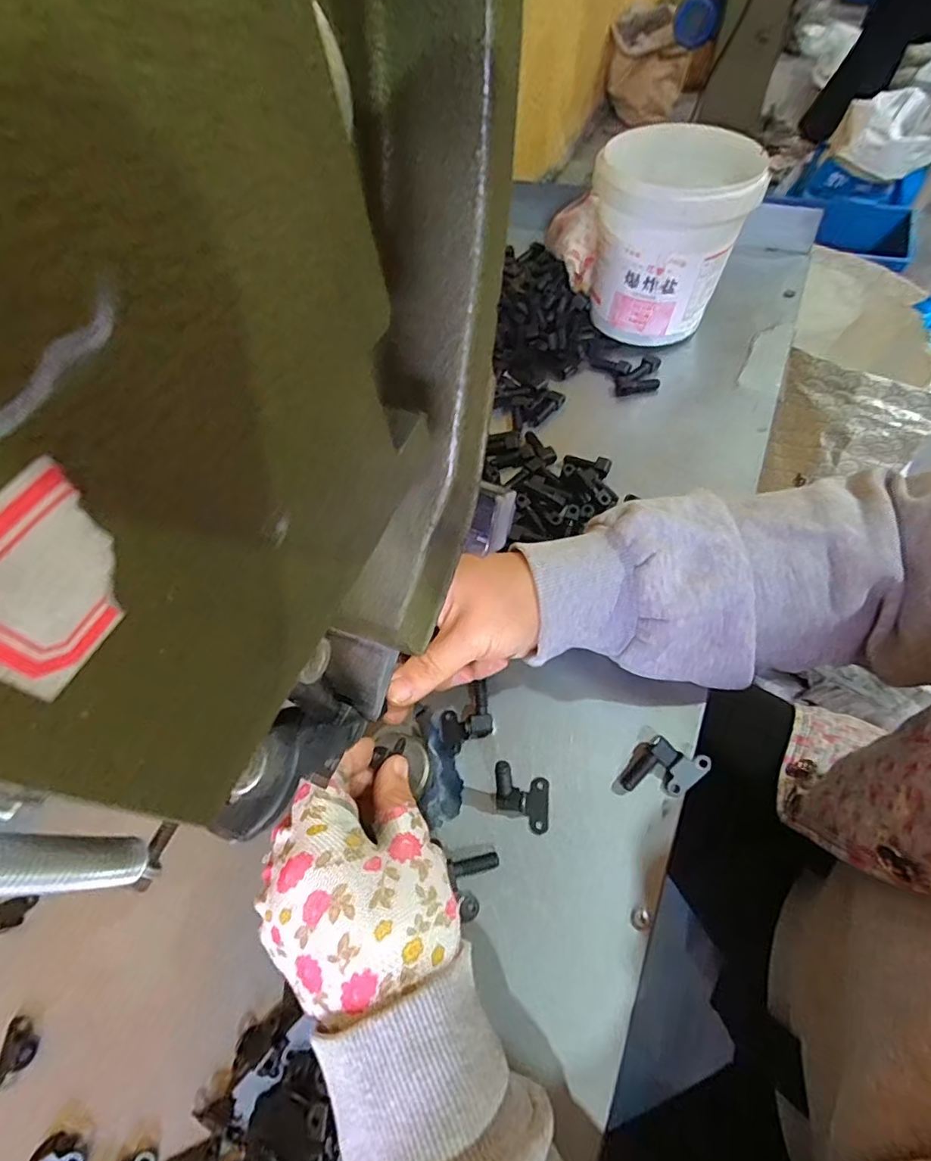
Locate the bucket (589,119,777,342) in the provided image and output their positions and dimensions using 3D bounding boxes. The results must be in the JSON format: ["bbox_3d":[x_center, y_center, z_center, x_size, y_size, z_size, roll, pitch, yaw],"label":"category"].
[{"bbox_3d":[0.165,-0.286,0.447,0.109,0.126,0.112,-3,59,5],"label":"bucket"}]

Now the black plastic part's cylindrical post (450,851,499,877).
[{"bbox_3d":[0.005,0.153,0.289,0.026,0.010,0.007,-13,59,-1],"label":"black plastic part's cylindrical post"}]

